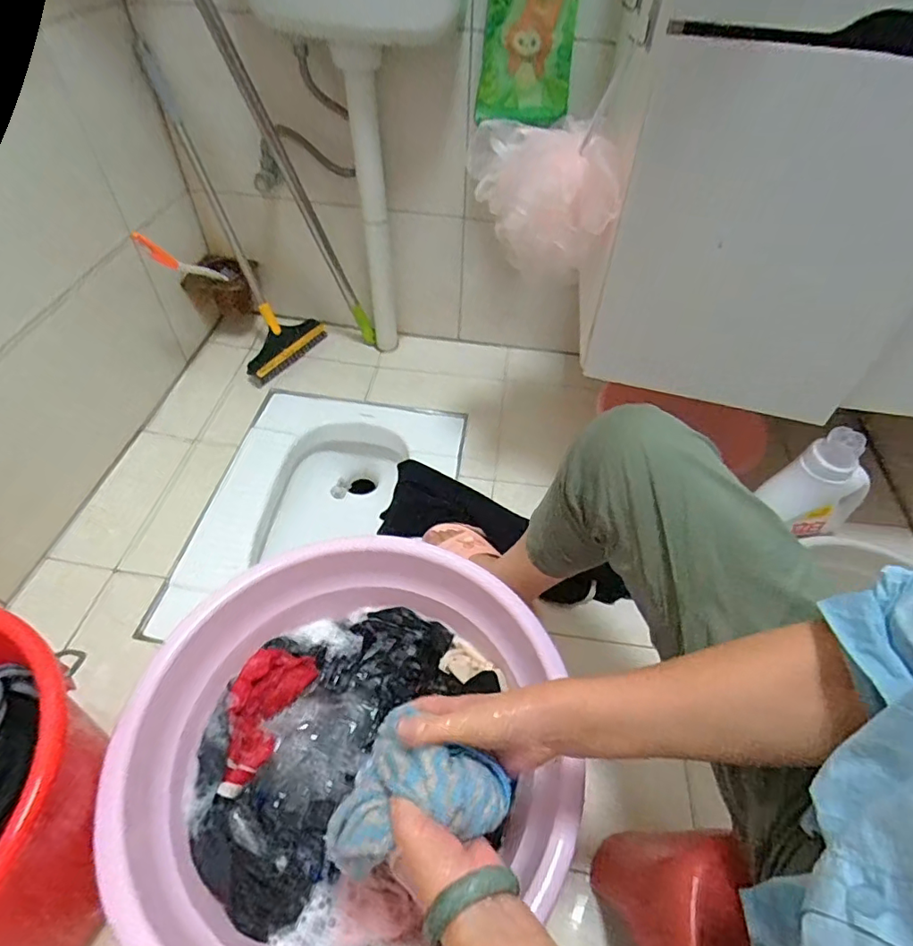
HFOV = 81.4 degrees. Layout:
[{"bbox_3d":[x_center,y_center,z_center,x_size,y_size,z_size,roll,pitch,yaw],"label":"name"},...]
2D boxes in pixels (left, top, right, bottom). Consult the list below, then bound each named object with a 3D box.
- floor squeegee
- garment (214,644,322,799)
[{"bbox_3d":[-0.464,-0.477,1.045,0.089,0.567,0.214,14,47,39],"label":"floor squeegee"},{"bbox_3d":[-0.246,0.294,0.654,0.078,0.037,0.171,18,52,13],"label":"garment"}]

